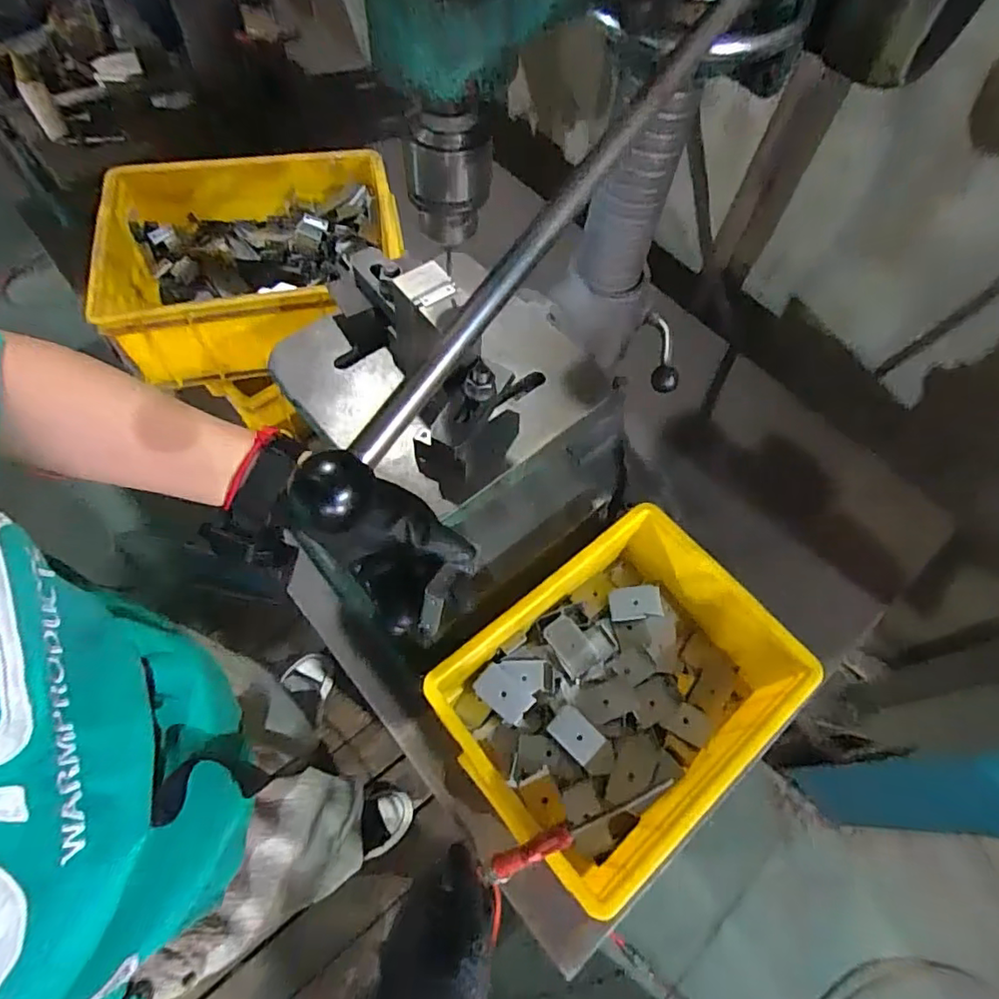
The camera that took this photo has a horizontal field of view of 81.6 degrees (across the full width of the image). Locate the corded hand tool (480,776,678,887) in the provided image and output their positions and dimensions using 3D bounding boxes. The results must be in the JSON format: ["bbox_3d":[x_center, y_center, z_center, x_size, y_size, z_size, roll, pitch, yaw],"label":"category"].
[{"bbox_3d":[0.055,0.276,0.475,0.167,0.022,0.019,-37,65,18],"label":"corded hand tool"}]

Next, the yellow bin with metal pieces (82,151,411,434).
[{"bbox_3d":[-0.297,-0.299,0.724,0.336,0.107,0.254,-10,63,-8],"label":"yellow bin with metal pieces"}]

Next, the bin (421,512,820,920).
[{"bbox_3d":[0.128,0.211,0.642,0.340,0.128,0.259,-36,70,-19],"label":"bin"}]

